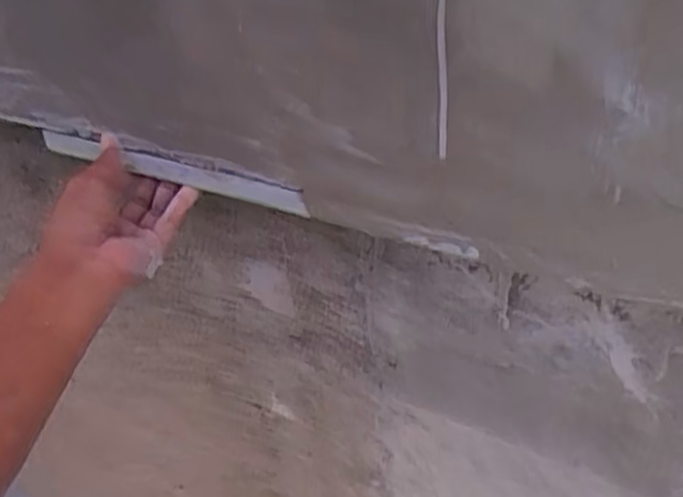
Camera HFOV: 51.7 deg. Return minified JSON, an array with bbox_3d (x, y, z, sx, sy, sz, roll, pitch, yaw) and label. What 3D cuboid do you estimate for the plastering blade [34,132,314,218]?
[{"bbox_3d":[-0.145,-0.065,0.576,0.266,0.028,0.005,15,45,24],"label":"plastering blade"}]

